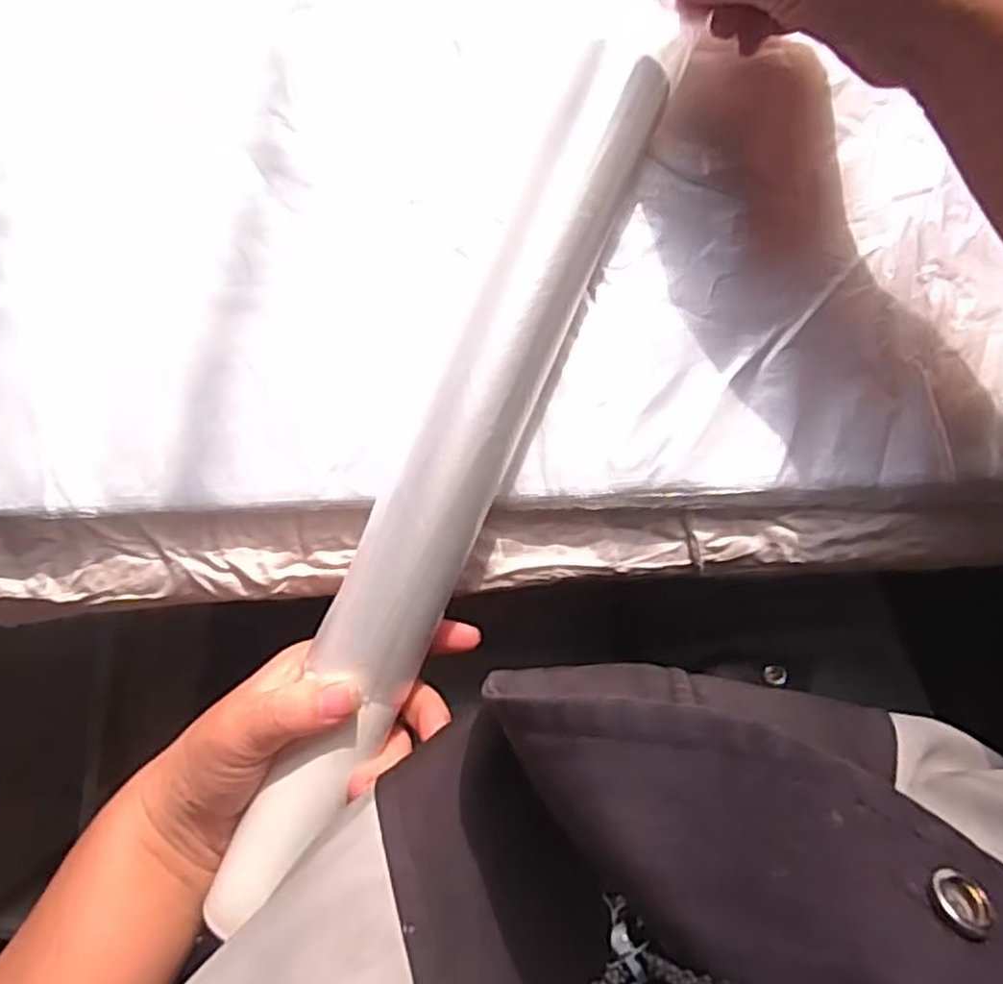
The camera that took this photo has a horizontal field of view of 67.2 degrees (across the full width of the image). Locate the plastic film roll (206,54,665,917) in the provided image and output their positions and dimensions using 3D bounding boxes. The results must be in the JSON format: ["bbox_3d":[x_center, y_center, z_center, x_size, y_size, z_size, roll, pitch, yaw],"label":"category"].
[{"bbox_3d":[-0.022,0.000,0.293,0.041,0.035,0.348,25,89,1],"label":"plastic film roll"}]

